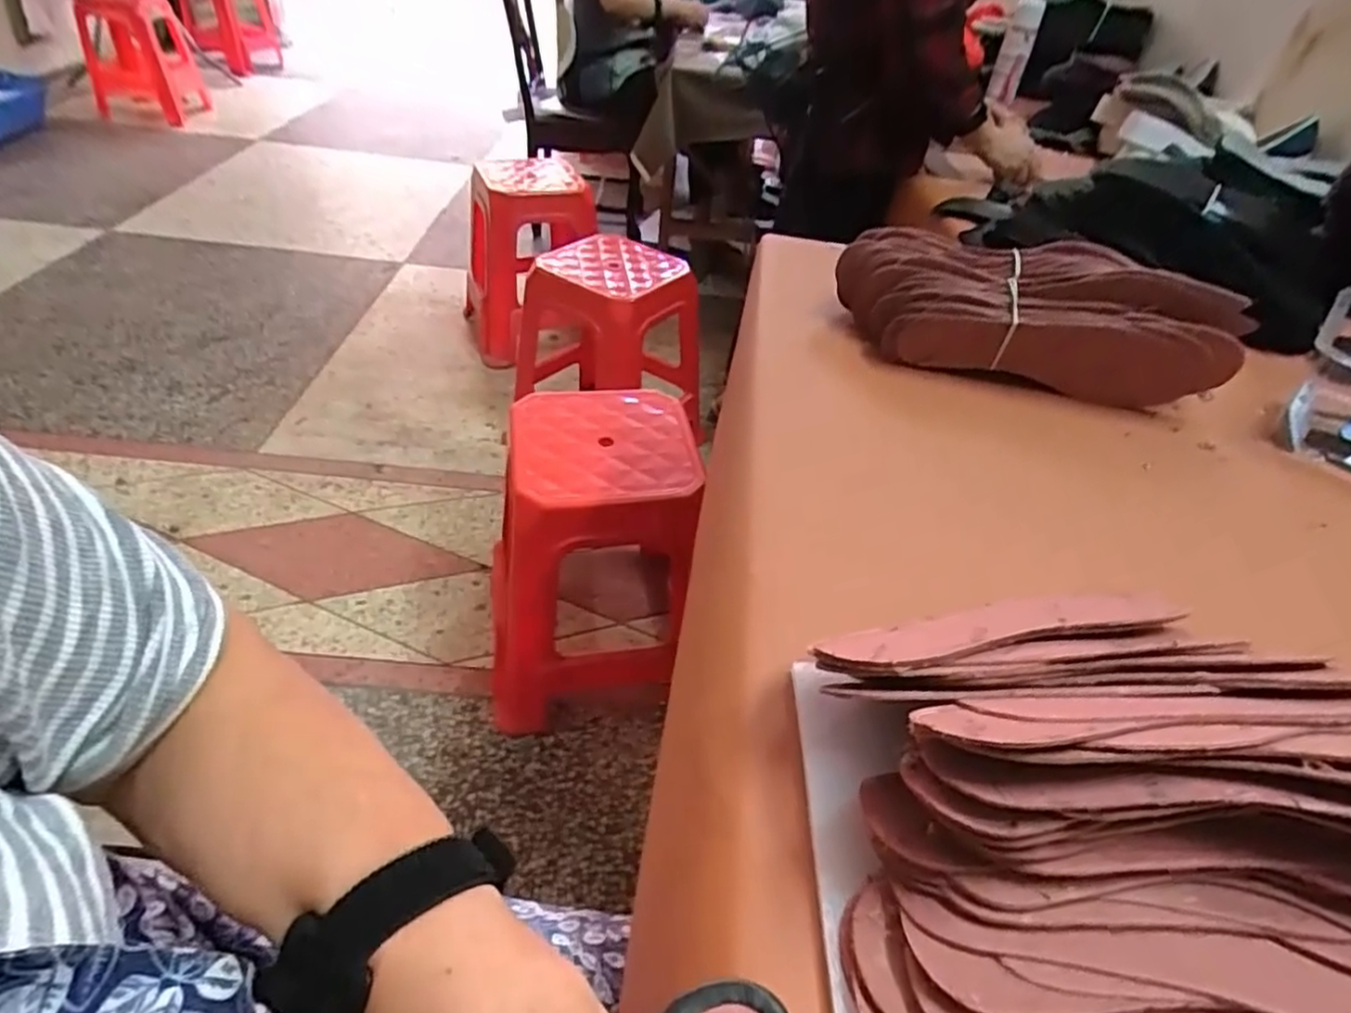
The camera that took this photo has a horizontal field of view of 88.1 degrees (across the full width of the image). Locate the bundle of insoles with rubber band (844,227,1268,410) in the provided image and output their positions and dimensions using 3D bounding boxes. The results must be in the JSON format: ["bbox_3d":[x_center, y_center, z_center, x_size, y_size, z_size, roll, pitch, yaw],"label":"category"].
[{"bbox_3d":[0.309,-0.179,0.620,0.323,0.090,0.124,14,42,7],"label":"bundle of insoles with rubber band"}]

